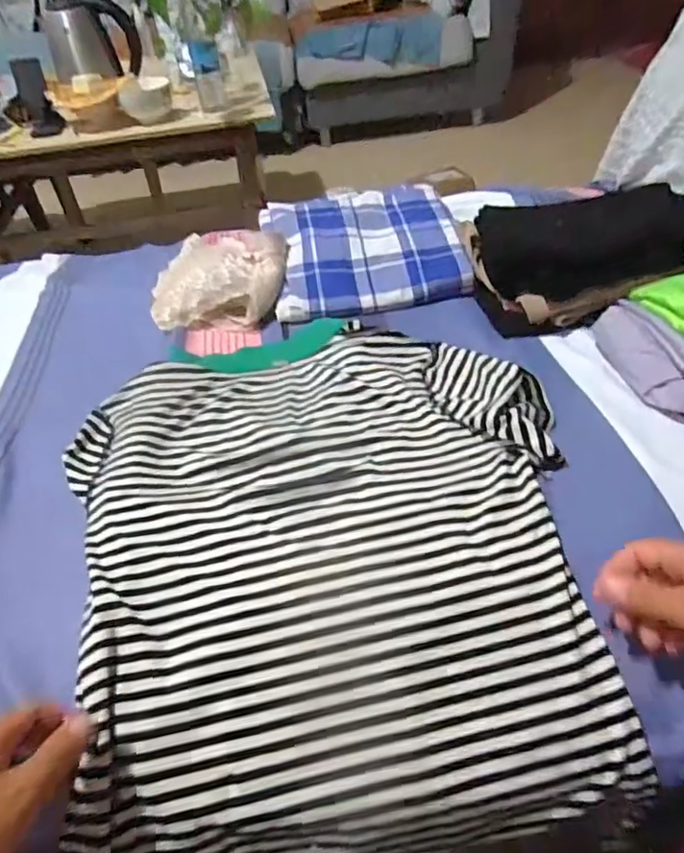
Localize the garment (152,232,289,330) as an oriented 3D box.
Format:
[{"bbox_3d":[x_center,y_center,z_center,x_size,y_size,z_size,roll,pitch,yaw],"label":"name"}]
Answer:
[{"bbox_3d":[-0.172,-0.217,0.782,0.188,0.061,0.194,-2,45,4],"label":"garment"}]

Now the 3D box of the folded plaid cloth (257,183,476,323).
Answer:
[{"bbox_3d":[0.032,-0.260,0.807,0.274,0.061,0.256,-10,45,-4],"label":"folded plaid cloth"}]

